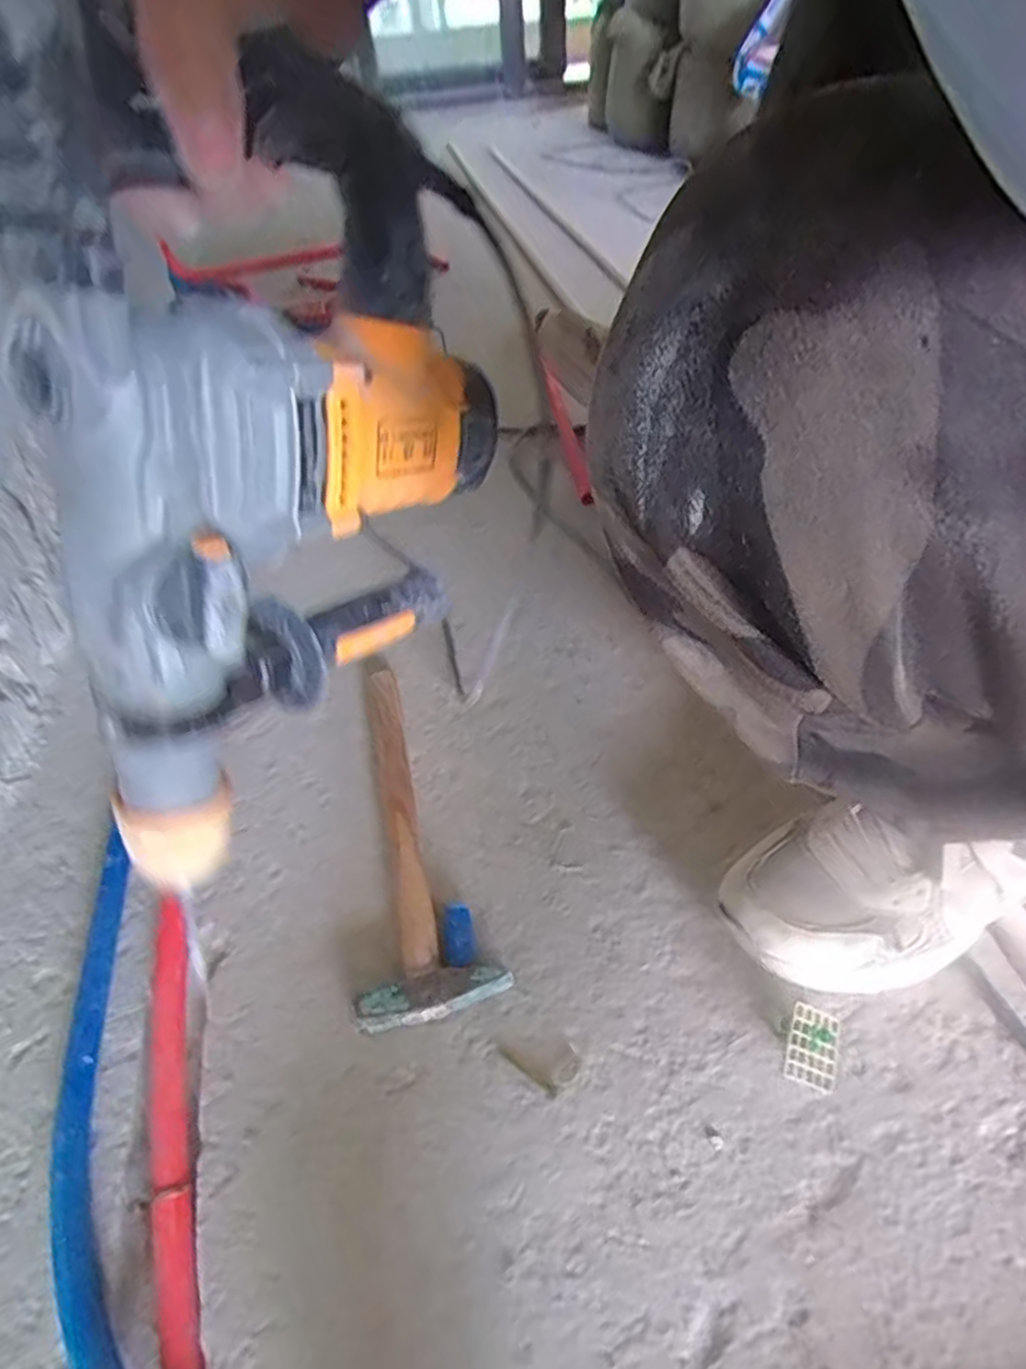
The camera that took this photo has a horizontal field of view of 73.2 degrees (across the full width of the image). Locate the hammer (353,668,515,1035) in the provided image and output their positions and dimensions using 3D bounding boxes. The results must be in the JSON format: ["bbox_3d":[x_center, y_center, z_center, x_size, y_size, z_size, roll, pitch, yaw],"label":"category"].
[{"bbox_3d":[-0.096,0.103,0.546,0.093,0.028,0.321,-15,47,-10],"label":"hammer"}]

